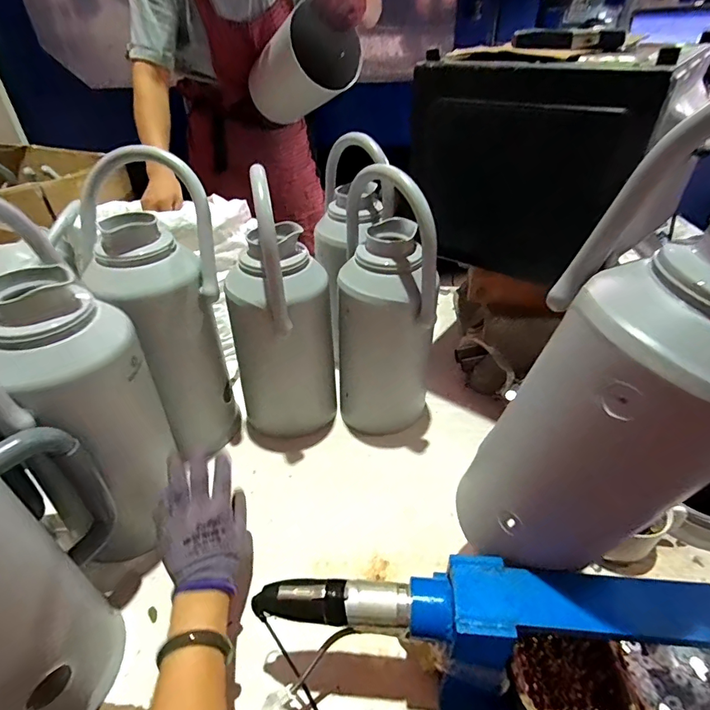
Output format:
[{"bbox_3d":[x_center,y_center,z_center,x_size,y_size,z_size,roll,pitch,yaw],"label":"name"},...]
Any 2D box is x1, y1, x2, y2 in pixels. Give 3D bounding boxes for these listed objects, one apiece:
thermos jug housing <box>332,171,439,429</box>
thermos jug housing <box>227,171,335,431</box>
[{"bbox_3d":[0.055,-0.063,0.706,0.153,0.445,0.124,5,39,7],"label":"thermos jug housing"},{"bbox_3d":[-0.115,-0.058,0.682,0.125,0.417,0.145,24,45,29],"label":"thermos jug housing"}]

